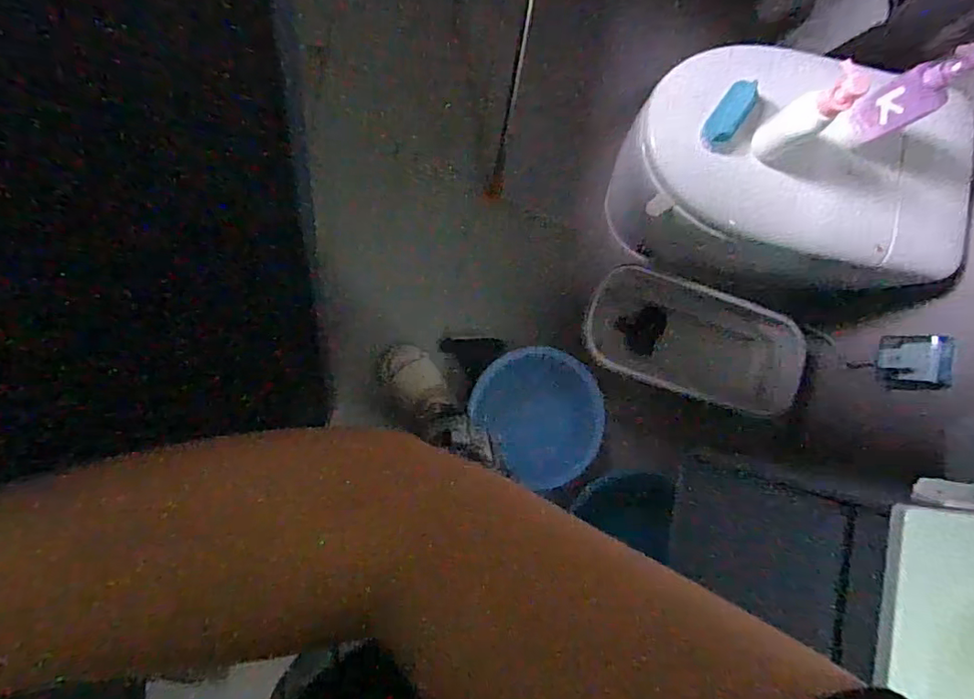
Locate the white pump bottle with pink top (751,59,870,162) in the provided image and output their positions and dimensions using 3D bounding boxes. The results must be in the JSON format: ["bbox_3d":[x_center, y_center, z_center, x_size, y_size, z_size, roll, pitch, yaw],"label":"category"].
[{"bbox_3d":[0.534,-0.391,0.933,0.062,0.209,0.068,-38,93,-7],"label":"white pump bottle with pink top"}]

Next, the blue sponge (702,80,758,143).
[{"bbox_3d":[0.442,-0.429,1.002,0.052,0.035,0.128,32,85,-5],"label":"blue sponge"}]

